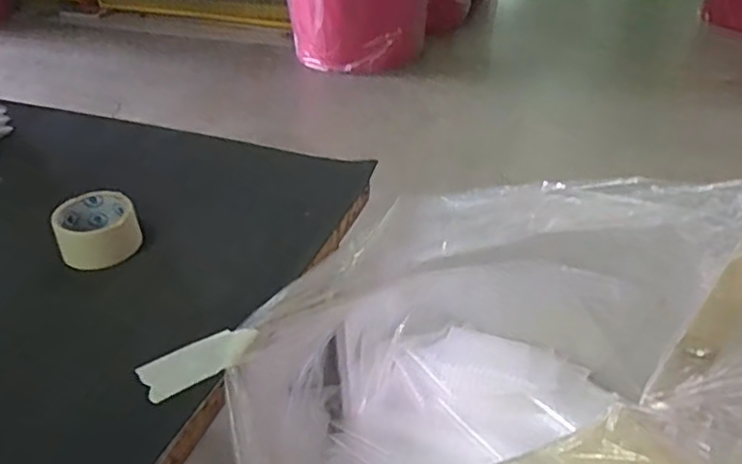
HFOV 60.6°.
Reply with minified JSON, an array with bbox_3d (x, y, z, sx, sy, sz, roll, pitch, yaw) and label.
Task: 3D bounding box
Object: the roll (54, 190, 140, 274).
[{"bbox_3d":[-0.319,-0.002,0.742,0.090,0.050,0.088,-18,38,-22],"label":"roll"}]

